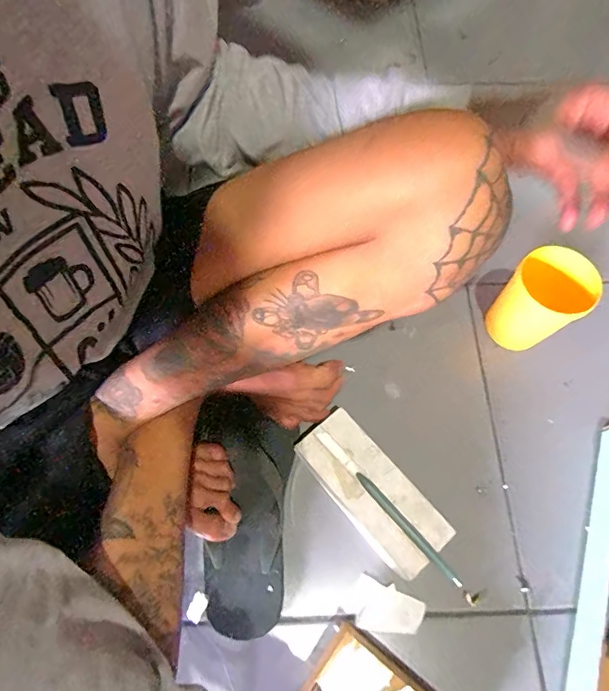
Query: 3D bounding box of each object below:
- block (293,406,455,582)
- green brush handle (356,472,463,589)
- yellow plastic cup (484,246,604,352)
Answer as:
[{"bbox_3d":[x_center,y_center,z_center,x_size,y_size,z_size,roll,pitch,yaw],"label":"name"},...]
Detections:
[{"bbox_3d":[0.074,0.164,0.510,0.073,0.047,0.178,-39,73,-15],"label":"block"},{"bbox_3d":[0.108,0.194,0.477,0.012,0.007,0.144,-39,73,-15],"label":"green brush handle"},{"bbox_3d":[0.286,-0.050,0.557,0.082,0.124,0.086,0,68,0],"label":"yellow plastic cup"}]

